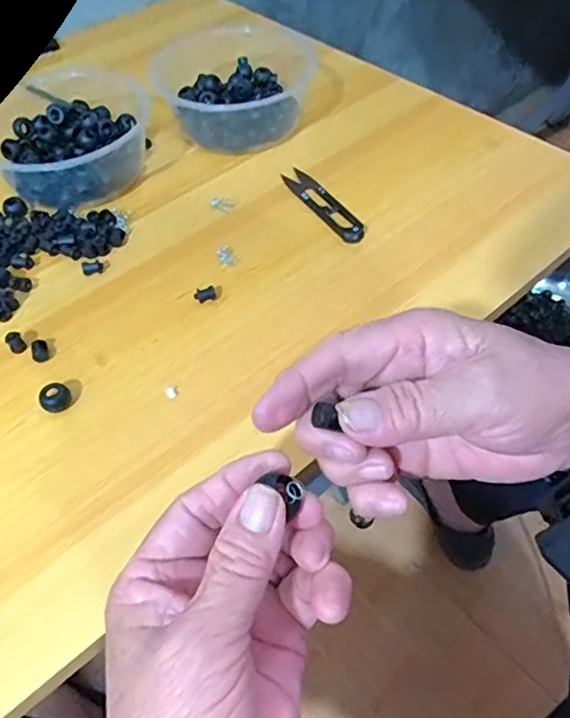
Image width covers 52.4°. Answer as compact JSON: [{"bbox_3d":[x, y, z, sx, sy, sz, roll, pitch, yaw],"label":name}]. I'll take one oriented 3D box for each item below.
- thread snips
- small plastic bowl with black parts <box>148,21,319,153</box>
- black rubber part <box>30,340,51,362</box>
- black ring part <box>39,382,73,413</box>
[{"bbox_3d":[0.029,-0.121,0.445,0.022,0.006,0.097,-29,58,-17],"label":"thread snips"},{"bbox_3d":[-0.042,-0.248,0.520,0.133,0.041,0.140,-2,54,2],"label":"small plastic bowl with black parts"},{"bbox_3d":[-0.154,-0.005,0.363,0.009,0.009,0.013,-19,55,-10],"label":"black rubber part"},{"bbox_3d":[-0.135,0.023,0.340,0.017,0.011,0.014,-33,59,-19],"label":"black ring part"}]

